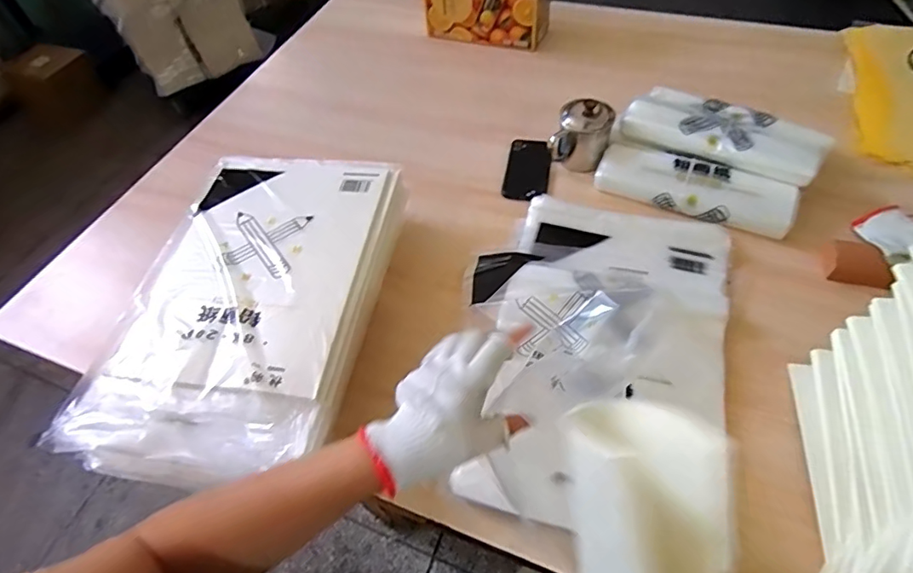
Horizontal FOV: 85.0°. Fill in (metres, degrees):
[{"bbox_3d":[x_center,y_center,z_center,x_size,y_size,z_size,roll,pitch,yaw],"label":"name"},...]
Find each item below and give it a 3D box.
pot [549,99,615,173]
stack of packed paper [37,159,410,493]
[{"bbox_3d":[0.219,-0.265,0.868,0.088,0.088,0.086,-2,54,3],"label":"pot"},{"bbox_3d":[-0.259,0.008,0.660,0.309,0.070,0.487,8,56,11],"label":"stack of packed paper"}]

